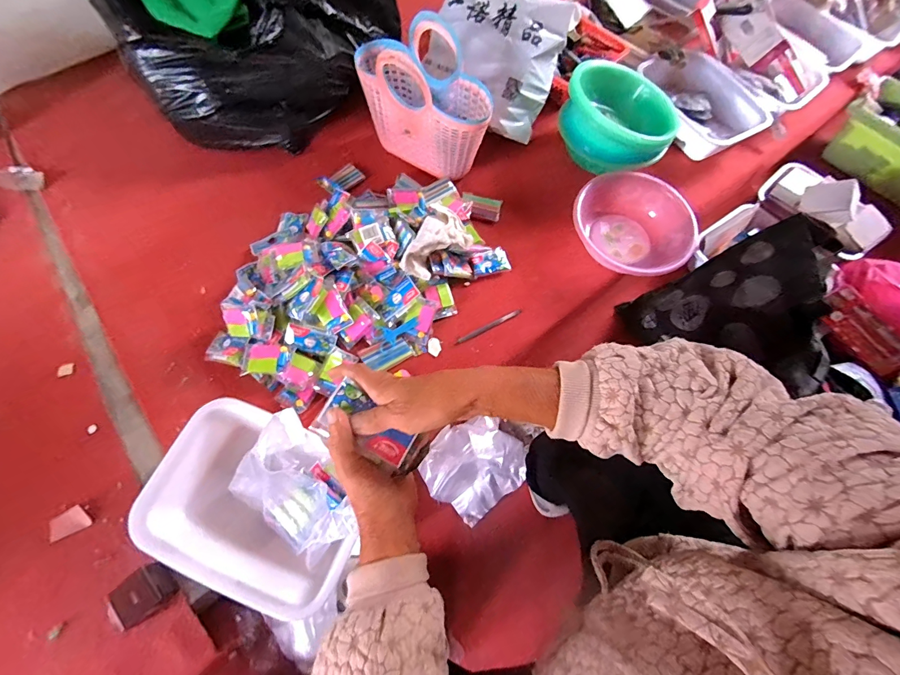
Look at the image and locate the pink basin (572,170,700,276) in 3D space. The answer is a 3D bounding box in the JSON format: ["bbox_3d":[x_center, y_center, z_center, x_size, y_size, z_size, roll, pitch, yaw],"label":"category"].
[{"bbox_3d":[0.360,-0.217,0.761,0.226,0.086,0.207,1,67,-2],"label":"pink basin"}]

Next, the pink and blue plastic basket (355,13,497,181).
[{"bbox_3d":[-0.055,-0.456,0.739,0.283,0.215,0.115,32,70,10],"label":"pink and blue plastic basket"}]

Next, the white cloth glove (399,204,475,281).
[{"bbox_3d":[-0.017,-0.168,0.682,0.093,0.058,0.136,24,68,7],"label":"white cloth glove"}]

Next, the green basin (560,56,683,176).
[{"bbox_3d":[0.354,-0.464,0.802,0.220,0.111,0.209,1,67,-2],"label":"green basin"}]

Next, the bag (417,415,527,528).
[{"bbox_3d":[0.046,0.256,0.754,0.186,0.083,0.171,-35,73,-16],"label":"bag"}]

